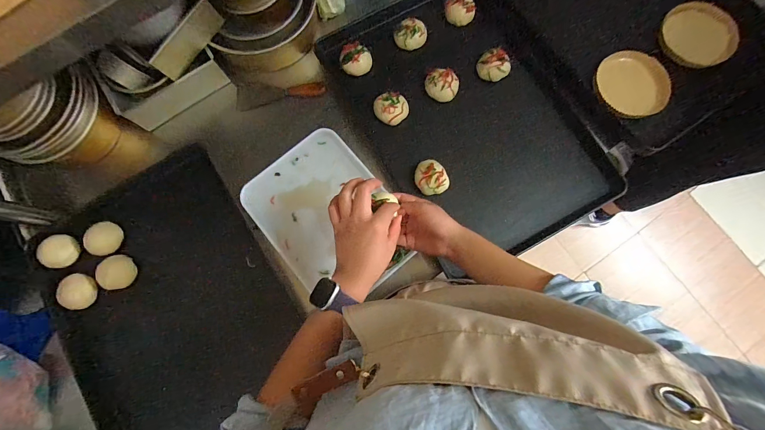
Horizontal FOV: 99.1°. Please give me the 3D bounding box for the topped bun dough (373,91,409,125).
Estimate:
[{"bbox_3d":[0.018,-0.219,0.668,0.066,0.025,0.060,0,79,1],"label":"topped bun dough"}]

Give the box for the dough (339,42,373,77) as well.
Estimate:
[{"bbox_3d":[-0.057,-0.334,0.694,0.067,0.031,0.065,0,79,1],"label":"dough"}]

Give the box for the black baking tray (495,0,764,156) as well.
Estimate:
[{"bbox_3d":[0.493,-0.457,0.701,0.438,0.050,0.610,-32,80,-5],"label":"black baking tray"}]

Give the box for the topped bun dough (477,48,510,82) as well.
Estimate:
[{"bbox_3d":[0.235,-0.316,0.684,0.069,0.044,0.056,22,80,5],"label":"topped bun dough"}]

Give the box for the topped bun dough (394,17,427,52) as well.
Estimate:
[{"bbox_3d":[0.061,-0.392,0.713,0.071,0.043,0.062,-34,81,-6],"label":"topped bun dough"}]

